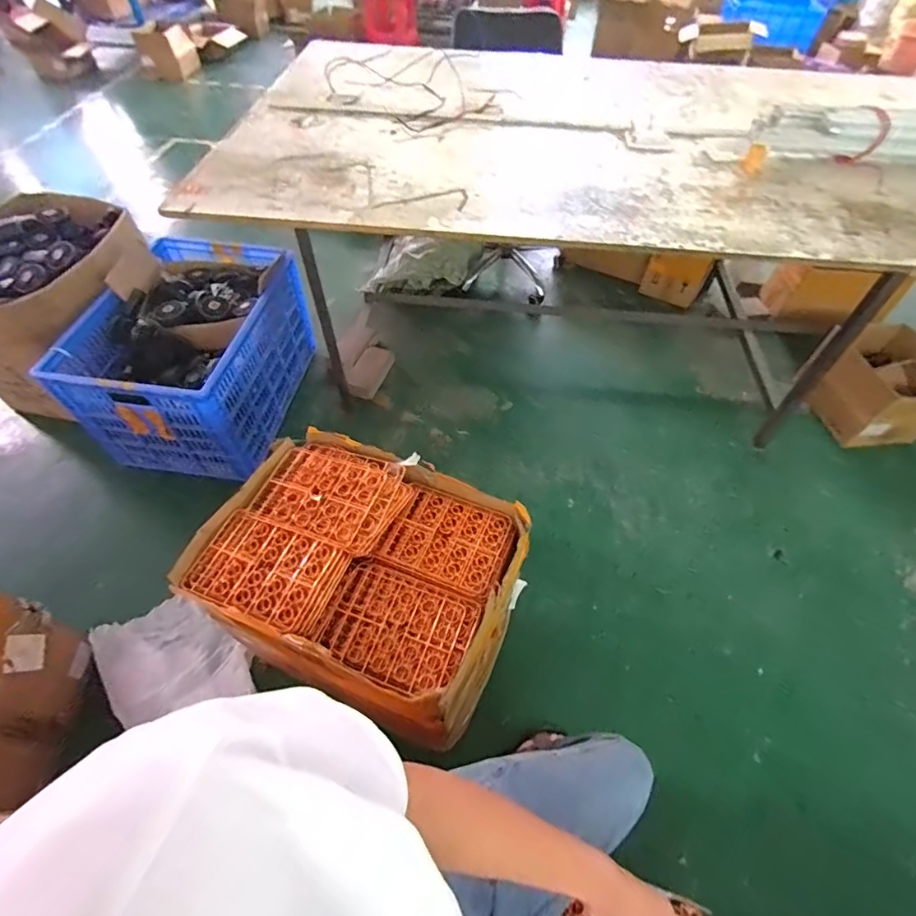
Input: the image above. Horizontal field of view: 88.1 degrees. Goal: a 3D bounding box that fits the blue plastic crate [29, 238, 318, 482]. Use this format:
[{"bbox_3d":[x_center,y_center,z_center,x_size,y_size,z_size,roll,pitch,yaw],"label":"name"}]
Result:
[{"bbox_3d":[-0.790,-0.310,1.480,0.466,0.371,0.647,11,55,4],"label":"blue plastic crate"}]

